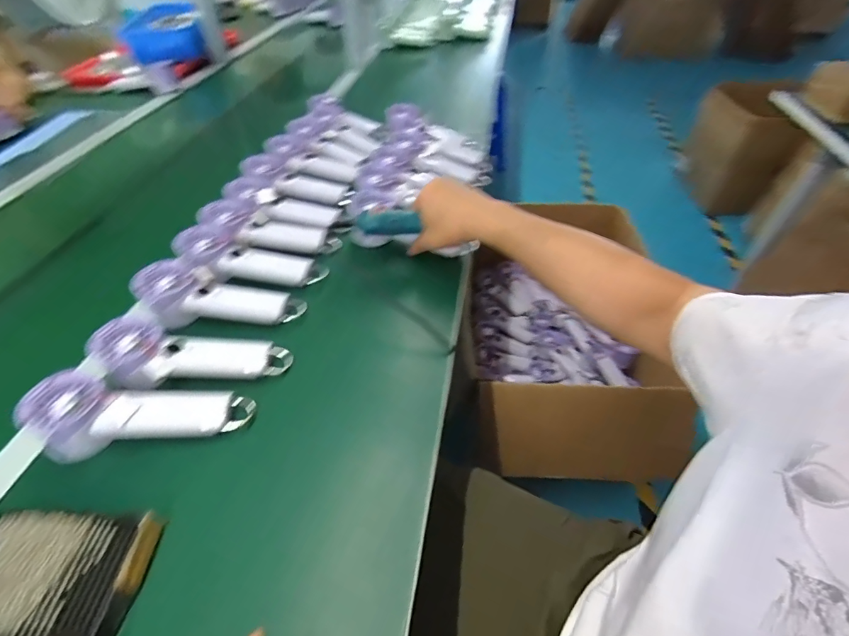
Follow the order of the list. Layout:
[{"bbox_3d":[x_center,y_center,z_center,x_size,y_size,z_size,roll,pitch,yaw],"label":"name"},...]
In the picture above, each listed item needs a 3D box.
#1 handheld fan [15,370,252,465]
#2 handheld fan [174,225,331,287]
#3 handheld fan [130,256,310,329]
[{"bbox_3d":[-0.283,0.099,0.437,0.200,0.056,0.069,4,45,-13],"label":"handheld fan"},{"bbox_3d":[-0.244,-0.079,0.597,0.203,0.033,0.062,13,45,-9],"label":"handheld fan"},{"bbox_3d":[-0.258,-0.024,0.546,0.199,0.039,0.072,11,46,-7],"label":"handheld fan"}]

